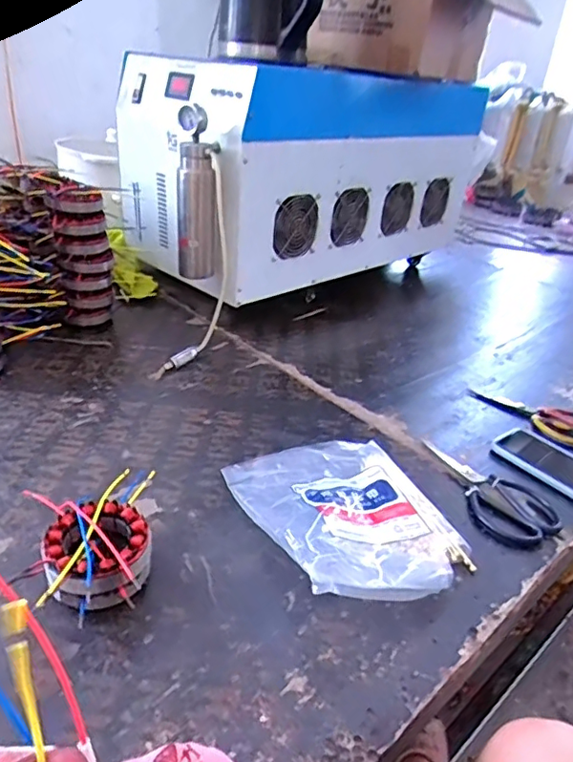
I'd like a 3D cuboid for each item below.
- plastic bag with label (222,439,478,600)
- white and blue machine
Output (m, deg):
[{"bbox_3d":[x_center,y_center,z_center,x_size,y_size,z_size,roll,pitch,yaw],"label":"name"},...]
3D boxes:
[{"bbox_3d":[0.065,0.127,0.594,0.196,0.060,0.246,-9,32,-24],"label":"plastic bag with label"},{"bbox_3d":[0.079,-0.463,1.218,0.826,0.362,0.358,-18,37,-36],"label":"white and blue machine"}]

